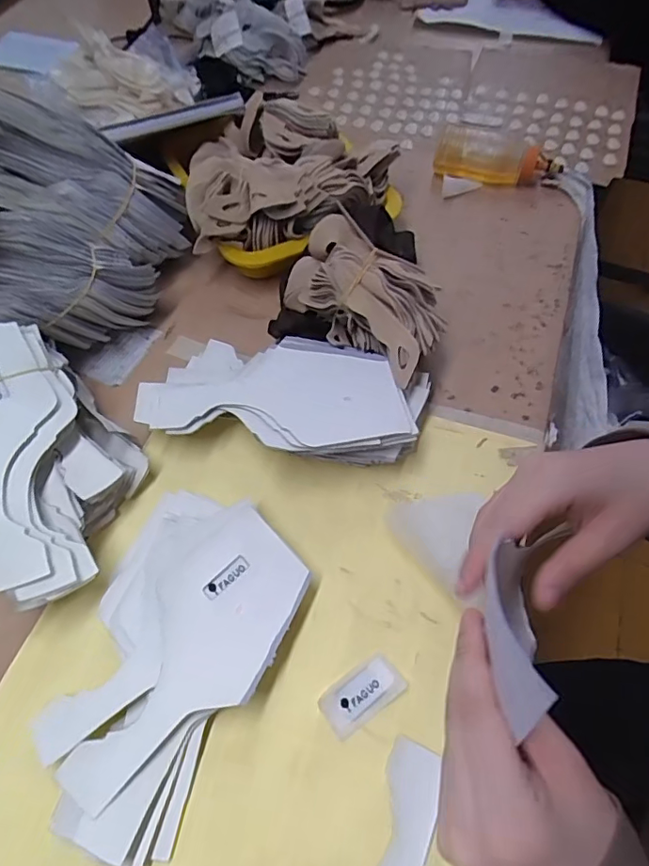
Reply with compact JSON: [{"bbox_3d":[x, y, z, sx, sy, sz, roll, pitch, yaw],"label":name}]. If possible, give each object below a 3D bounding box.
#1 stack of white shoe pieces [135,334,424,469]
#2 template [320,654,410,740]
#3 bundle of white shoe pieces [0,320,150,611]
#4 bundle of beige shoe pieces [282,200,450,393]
[{"bbox_3d":[-0.033,-0.024,0.442,0.220,0.051,0.103,10,60,9],"label":"stack of white shoe pieces"},{"bbox_3d":[0.024,0.170,0.348,0.055,0.004,0.029,-31,63,-15],"label":"template"},{"bbox_3d":[-0.226,0.009,0.402,0.124,0.094,0.230,-38,65,-18],"label":"bundle of white shoe pieces"},{"bbox_3d":[0.036,-0.120,0.455,0.152,0.058,0.086,37,67,22],"label":"bundle of beige shoe pieces"}]

